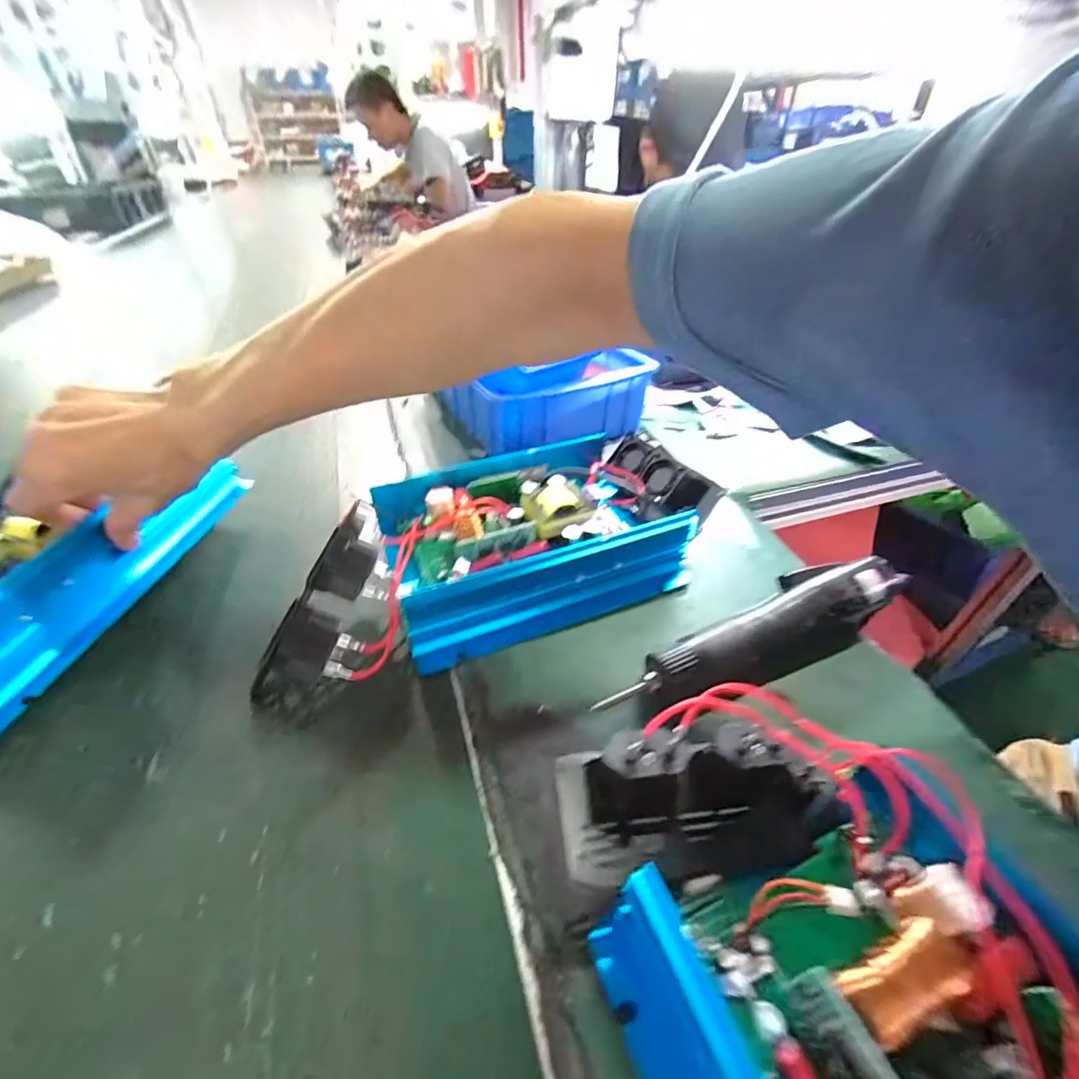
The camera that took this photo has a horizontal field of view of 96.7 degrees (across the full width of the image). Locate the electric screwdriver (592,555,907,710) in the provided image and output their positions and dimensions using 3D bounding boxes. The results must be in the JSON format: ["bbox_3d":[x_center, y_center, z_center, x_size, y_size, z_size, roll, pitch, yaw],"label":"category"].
[{"bbox_3d":[0.145,0.062,0.312,0.225,0.034,0.046,-19,44,-20],"label":"electric screwdriver"}]

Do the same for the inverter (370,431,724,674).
[{"bbox_3d":[0.008,-0.012,0.384,0.245,0.054,0.152,-16,43,-17],"label":"inverter"}]

